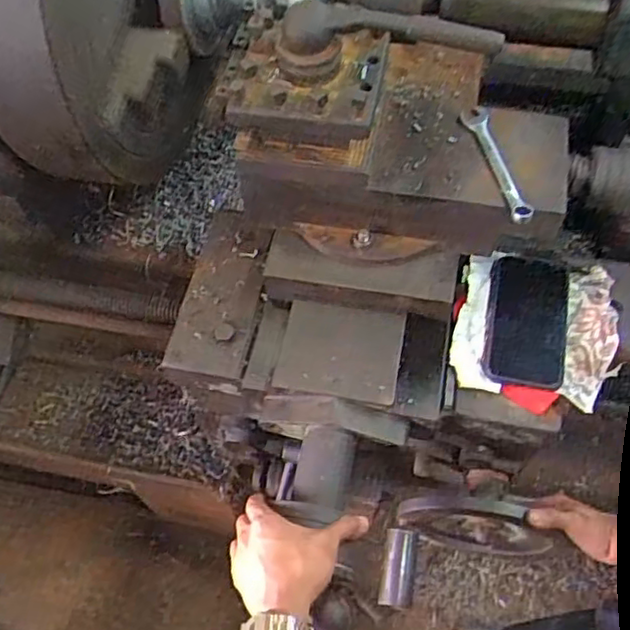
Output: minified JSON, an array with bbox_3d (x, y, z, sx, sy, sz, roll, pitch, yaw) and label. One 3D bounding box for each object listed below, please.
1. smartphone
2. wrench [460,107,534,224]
[{"bbox_3d":[0.248,0.003,0.787,0.090,0.012,0.176,11,60,9],"label":"smartphone"},{"bbox_3d":[0.195,-0.166,0.723,0.026,0.015,0.170,-9,59,-5],"label":"wrench"}]

